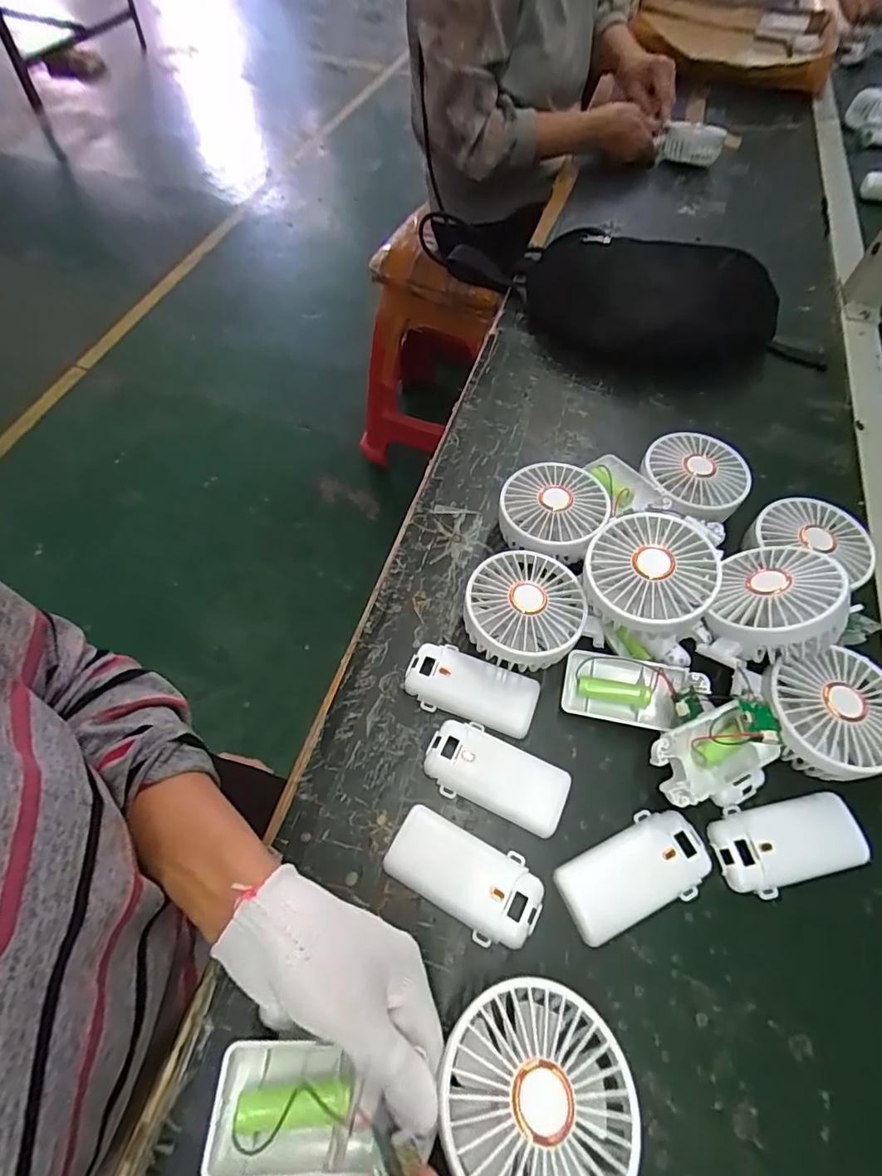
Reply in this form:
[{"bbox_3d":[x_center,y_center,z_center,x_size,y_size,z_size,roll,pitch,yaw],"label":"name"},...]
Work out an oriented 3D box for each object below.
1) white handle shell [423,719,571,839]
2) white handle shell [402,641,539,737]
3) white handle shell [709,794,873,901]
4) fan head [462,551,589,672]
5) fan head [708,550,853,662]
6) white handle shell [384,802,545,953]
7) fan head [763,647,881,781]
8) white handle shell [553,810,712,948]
[{"bbox_3d":[0.037,0.123,0.355,0.093,0.011,0.047,22,60,8],"label":"white handle shell"},{"bbox_3d":[0.022,0.073,0.388,0.092,0.014,0.045,20,60,7],"label":"white handle shell"},{"bbox_3d":[0.223,0.162,0.342,0.101,0.013,0.050,-4,60,-7],"label":"white handle shell"},{"bbox_3d":[0.060,0.019,0.398,0.081,0.047,0.083,2,59,-3],"label":"fan head"},{"bbox_3d":[0.234,0.011,0.373,0.079,0.048,0.089,-1,42,36],"label":"fan head"},{"bbox_3d":[0.014,0.174,0.325,0.093,0.017,0.047,26,61,11],"label":"white handle shell"},{"bbox_3d":[0.259,0.084,0.355,0.084,0.034,0.077,2,59,-3],"label":"fan head"},{"bbox_3d":[0.118,0.174,0.328,0.092,0.014,0.047,-19,63,-15],"label":"white handle shell"}]

